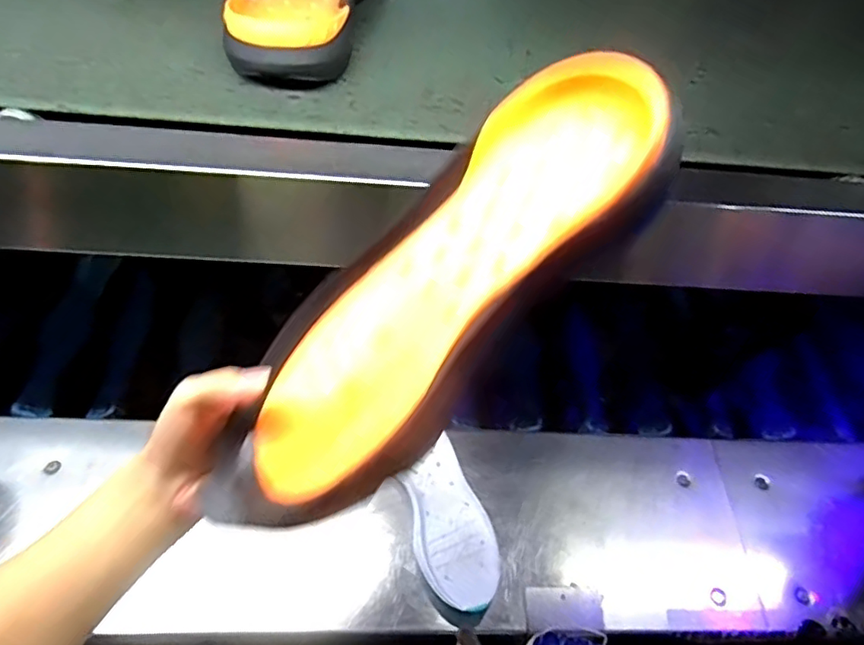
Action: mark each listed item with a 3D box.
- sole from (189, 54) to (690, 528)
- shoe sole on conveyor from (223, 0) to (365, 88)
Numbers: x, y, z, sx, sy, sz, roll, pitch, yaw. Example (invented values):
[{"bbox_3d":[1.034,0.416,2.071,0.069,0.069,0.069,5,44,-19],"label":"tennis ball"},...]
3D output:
[{"bbox_3d":[-0.001,-0.014,0.307,0.293,0.028,0.112,-47,64,3],"label":"sole"},{"bbox_3d":[-0.106,-0.305,0.536,0.104,0.050,0.281,8,52,1],"label":"shoe sole on conveyor"}]

